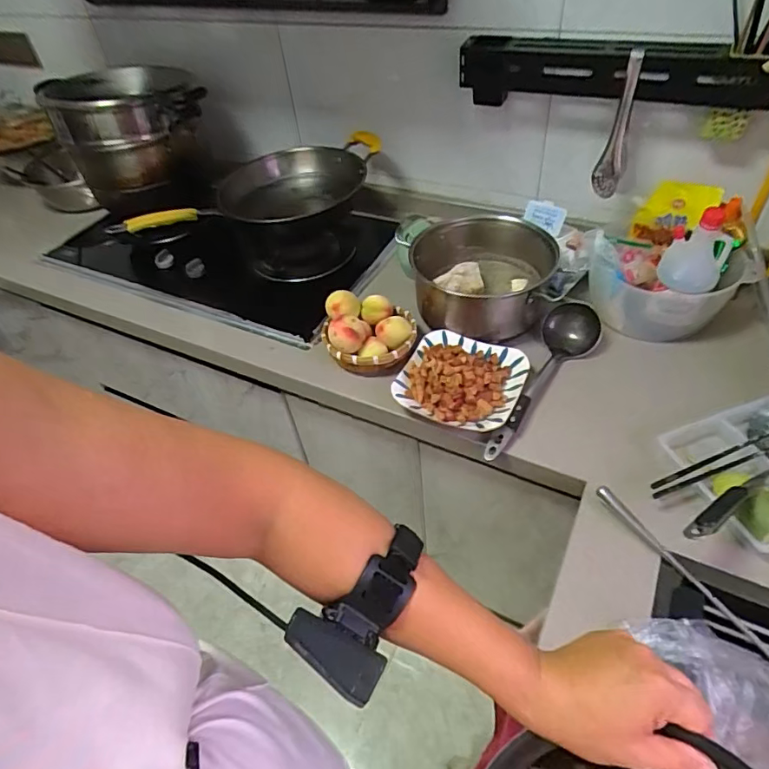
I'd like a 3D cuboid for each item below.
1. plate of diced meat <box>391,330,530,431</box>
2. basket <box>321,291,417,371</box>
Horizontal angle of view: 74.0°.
[{"bbox_3d":[0.123,-0.014,0.807,0.184,0.030,0.175,17,52,21],"label":"plate of diced meat"},{"bbox_3d":[-0.027,-0.096,0.868,0.152,0.088,0.128,-12,48,-4],"label":"basket"}]

